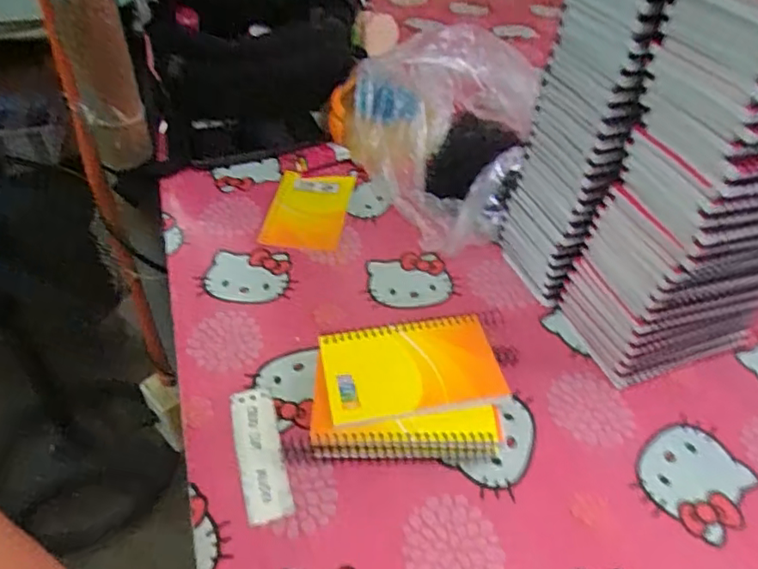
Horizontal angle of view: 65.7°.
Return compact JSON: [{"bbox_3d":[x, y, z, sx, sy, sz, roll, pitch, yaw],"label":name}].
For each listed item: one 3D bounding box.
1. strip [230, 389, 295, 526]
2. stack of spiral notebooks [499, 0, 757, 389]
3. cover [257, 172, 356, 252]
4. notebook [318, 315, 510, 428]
[{"bbox_3d":[-0.086,0.120,0.428,0.030,0.004,0.106,-11,45,-14],"label":"strip"},{"bbox_3d":[0.225,-0.093,0.458,0.151,0.286,0.198,-12,45,-14],"label":"stack of spiral notebooks"},{"bbox_3d":[-0.076,-0.085,0.632,0.078,0.014,0.129,6,43,4],"label":"cover"},{"bbox_3d":[0.025,0.061,0.447,0.130,0.011,0.081,-7,49,-10],"label":"notebook"}]

